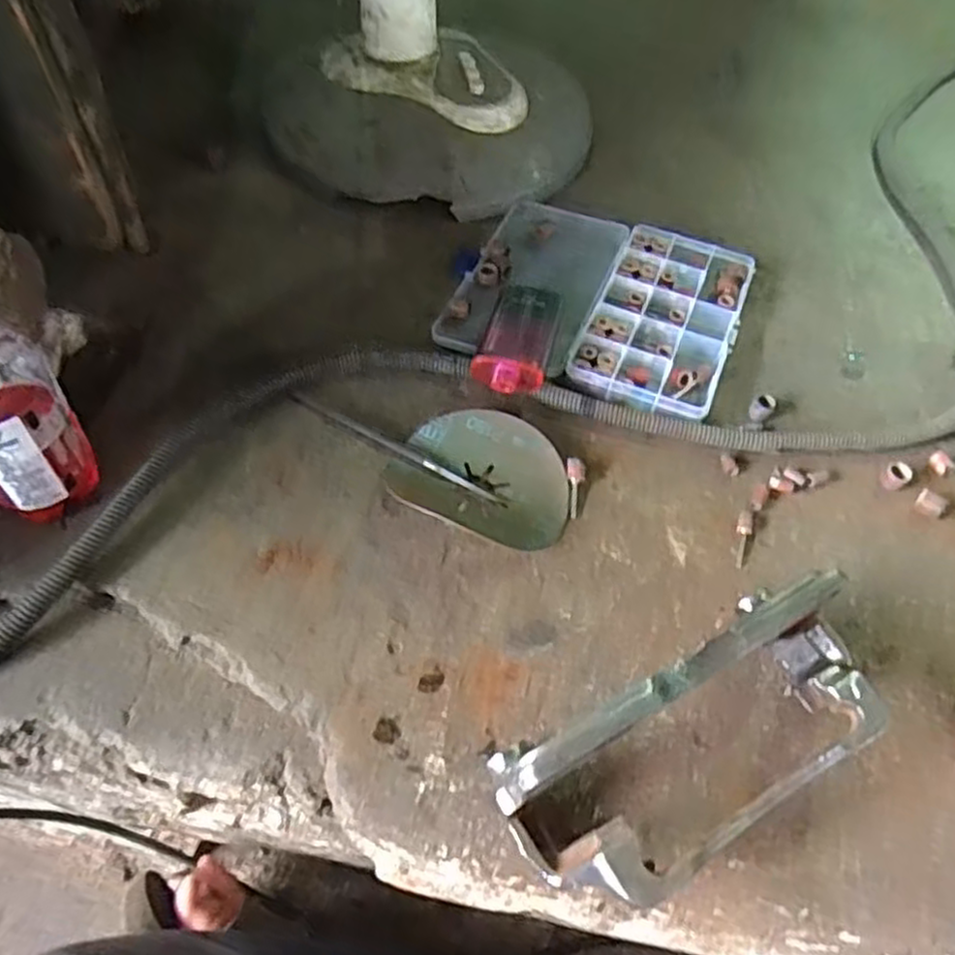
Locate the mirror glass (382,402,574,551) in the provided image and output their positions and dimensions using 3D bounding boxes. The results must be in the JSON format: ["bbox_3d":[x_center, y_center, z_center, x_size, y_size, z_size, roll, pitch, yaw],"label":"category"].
[{"bbox_3d":[0.006,-0.004,0.457,0.108,0.009,0.080,21,57,12],"label":"mirror glass"}]

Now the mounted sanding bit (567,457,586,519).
[{"bbox_3d":[0.058,0.006,0.458,0.013,0.009,0.039,13,56,7],"label":"mounted sanding bit"}]

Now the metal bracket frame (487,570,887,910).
[{"bbox_3d":[0.105,0.119,0.341,0.193,0.078,0.080,-24,60,-18],"label":"metal bracket frame"}]

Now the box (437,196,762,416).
[{"bbox_3d":[0.089,-0.132,0.551,0.195,0.019,0.172,19,57,11],"label":"box"}]

